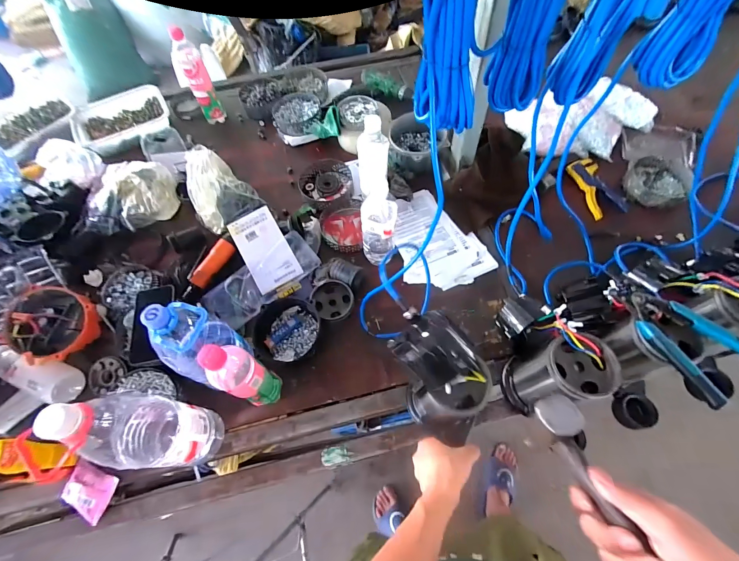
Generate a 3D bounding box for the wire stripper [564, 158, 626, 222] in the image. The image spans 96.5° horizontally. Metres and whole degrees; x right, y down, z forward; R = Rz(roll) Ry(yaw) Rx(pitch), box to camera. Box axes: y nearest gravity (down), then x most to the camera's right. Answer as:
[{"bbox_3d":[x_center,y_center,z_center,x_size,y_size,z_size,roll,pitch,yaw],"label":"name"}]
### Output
[{"bbox_3d":[0.559,-0.230,0.819,0.090,0.020,0.166,-16,64,-6],"label":"wire stripper"}]

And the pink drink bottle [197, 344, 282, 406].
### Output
[{"bbox_3d":[-0.193,0.155,0.521,0.054,0.244,0.064,20,66,12],"label":"pink drink bottle"}]

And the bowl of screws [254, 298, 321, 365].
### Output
[{"bbox_3d":[-0.155,0.099,0.631,0.115,0.067,0.114,-1,63,1],"label":"bowl of screws"}]

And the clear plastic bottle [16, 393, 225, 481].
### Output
[{"bbox_3d":[-0.304,0.210,0.456,0.081,0.297,0.091,5,63,4],"label":"clear plastic bottle"}]

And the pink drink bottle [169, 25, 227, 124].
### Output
[{"bbox_3d":[-0.470,-0.547,0.909,0.061,0.237,0.057,-25,64,-10],"label":"pink drink bottle"}]

